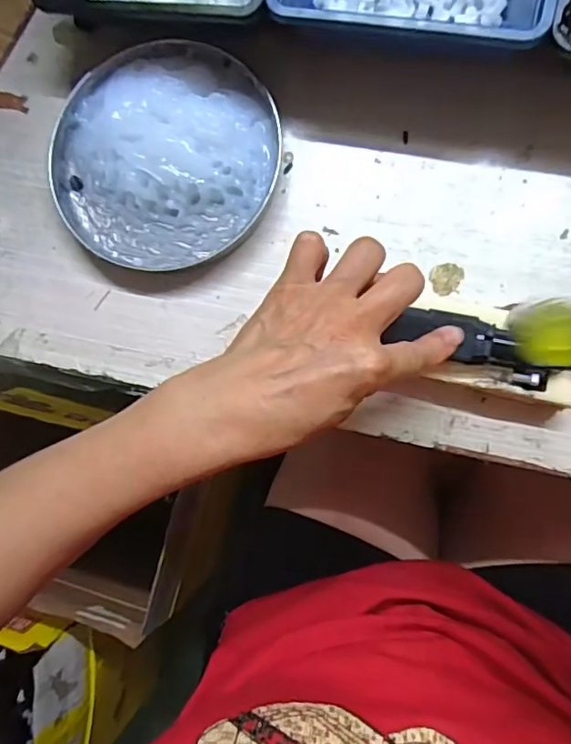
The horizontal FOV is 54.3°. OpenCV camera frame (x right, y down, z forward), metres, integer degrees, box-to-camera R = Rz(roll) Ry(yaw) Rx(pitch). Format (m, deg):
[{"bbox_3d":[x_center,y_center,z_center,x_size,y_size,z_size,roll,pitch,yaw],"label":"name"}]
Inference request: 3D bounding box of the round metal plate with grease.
[{"bbox_3d":[-0.077,-0.136,0.350,0.139,0.025,0.136,-1,86,7],"label":"round metal plate with grease"}]

